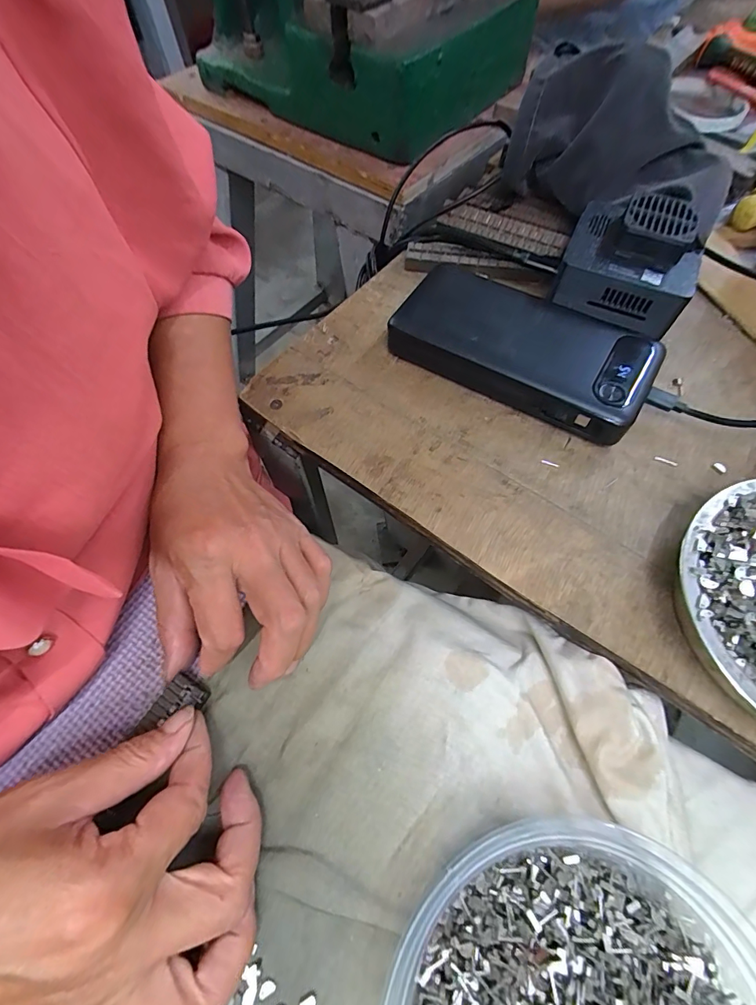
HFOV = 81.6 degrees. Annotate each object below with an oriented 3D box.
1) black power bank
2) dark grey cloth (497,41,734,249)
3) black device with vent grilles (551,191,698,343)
[{"bbox_3d":[0.087,-0.098,0.272,0.154,0.026,0.072,30,68,15],"label":"black power bank"},{"bbox_3d":[0.157,-0.228,0.294,0.150,0.081,0.083,34,69,17],"label":"dark grey cloth"},{"bbox_3d":[0.153,-0.149,0.263,0.074,0.034,0.068,23,66,12],"label":"black device with vent grilles"}]

